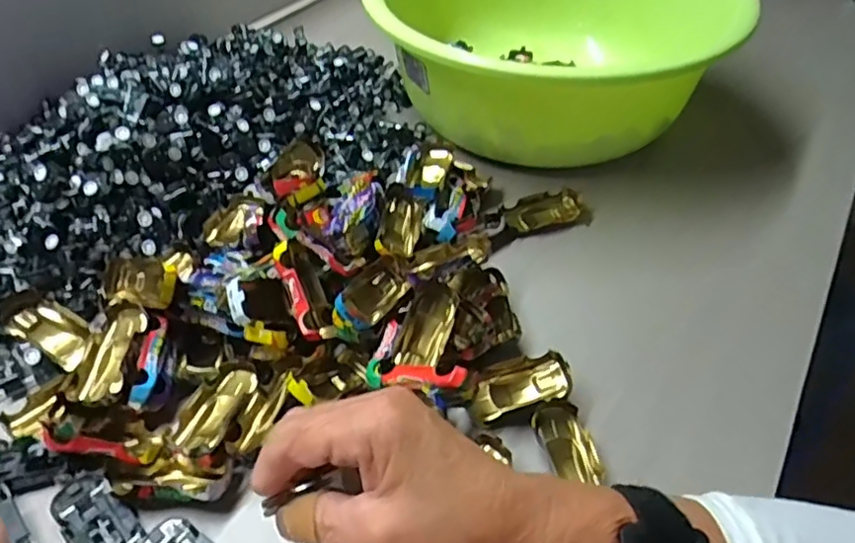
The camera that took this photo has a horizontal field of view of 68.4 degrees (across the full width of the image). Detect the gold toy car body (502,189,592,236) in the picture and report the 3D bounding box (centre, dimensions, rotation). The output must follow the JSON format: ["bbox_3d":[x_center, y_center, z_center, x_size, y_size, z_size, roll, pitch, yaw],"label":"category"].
[{"bbox_3d":[0.095,-0.046,0.506,0.066,0.014,0.034,-13,47,-14],"label":"gold toy car body"}]

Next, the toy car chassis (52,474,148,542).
[{"bbox_3d":[-0.168,0.129,0.320,0.064,0.015,0.030,35,54,29],"label":"toy car chassis"}]

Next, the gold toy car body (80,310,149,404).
[{"bbox_3d":[-0.186,0.048,0.372,0.028,0.013,0.055,3,45,1],"label":"gold toy car body"}]

